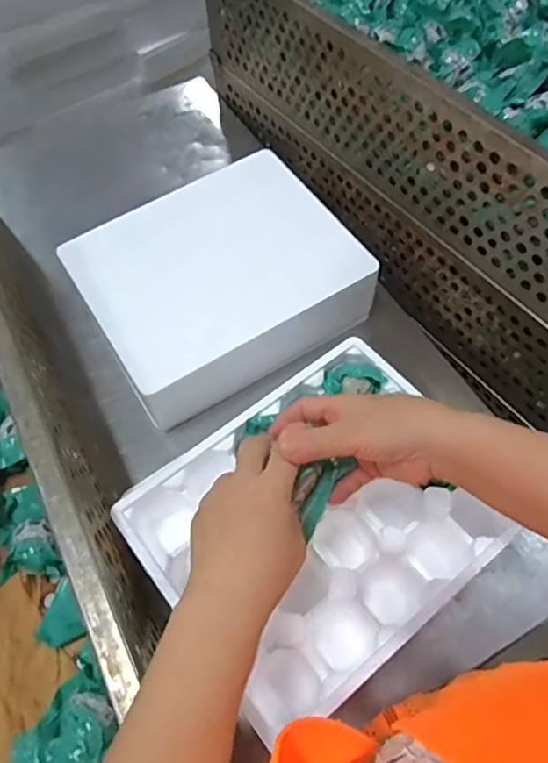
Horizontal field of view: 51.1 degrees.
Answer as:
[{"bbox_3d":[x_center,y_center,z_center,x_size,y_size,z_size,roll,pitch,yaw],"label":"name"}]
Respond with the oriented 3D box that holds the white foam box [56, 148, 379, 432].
[{"bbox_3d":[-0.060,-0.107,0.660,0.280,0.107,0.242,-29,62,-14],"label":"white foam box"}]

